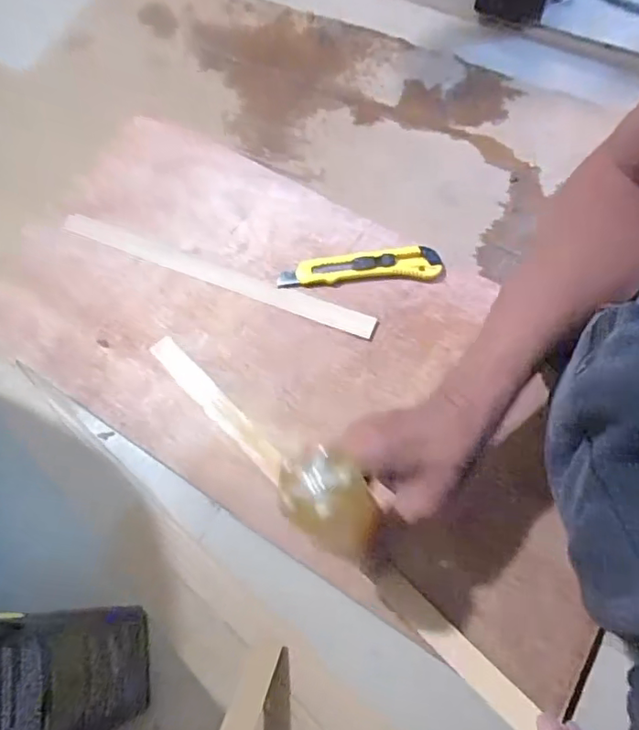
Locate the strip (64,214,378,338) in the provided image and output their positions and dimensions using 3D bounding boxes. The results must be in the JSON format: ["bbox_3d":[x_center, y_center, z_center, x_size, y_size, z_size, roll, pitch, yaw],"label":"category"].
[{"bbox_3d":[-0.107,-0.094,0.566,0.344,0.010,0.024,20,72,10],"label":"strip"}]

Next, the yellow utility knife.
[{"bbox_3d":[0.040,-0.102,0.557,0.161,0.013,0.035,-1,70,2],"label":"yellow utility knife"}]

